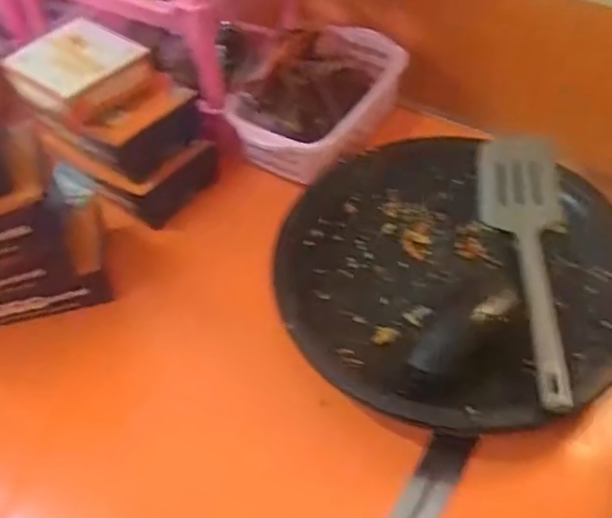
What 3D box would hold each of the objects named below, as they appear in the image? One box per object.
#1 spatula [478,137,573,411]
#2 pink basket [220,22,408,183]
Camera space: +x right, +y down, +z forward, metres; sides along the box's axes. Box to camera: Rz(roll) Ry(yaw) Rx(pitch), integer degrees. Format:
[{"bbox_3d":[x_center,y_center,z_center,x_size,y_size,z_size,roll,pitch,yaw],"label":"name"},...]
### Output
[{"bbox_3d":[0.226,0.003,0.636,0.079,0.050,0.318,-2,50,1],"label":"spatula"},{"bbox_3d":[0.011,-0.199,0.807,0.153,0.069,0.235,26,56,22],"label":"pink basket"}]

